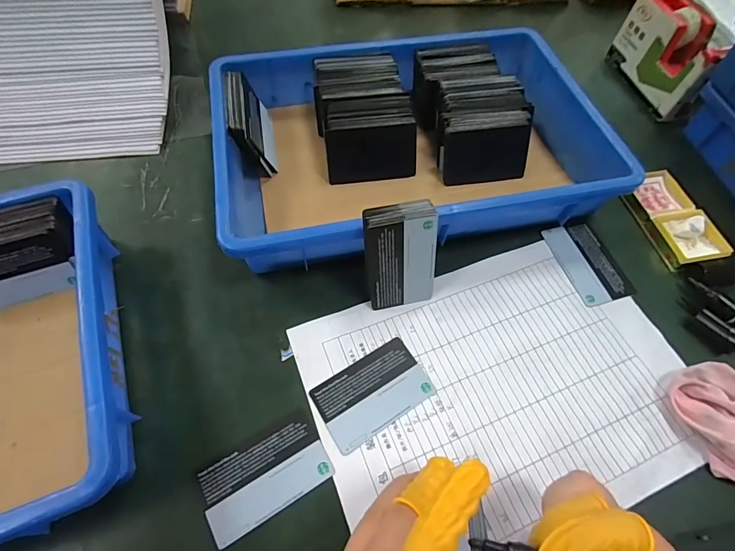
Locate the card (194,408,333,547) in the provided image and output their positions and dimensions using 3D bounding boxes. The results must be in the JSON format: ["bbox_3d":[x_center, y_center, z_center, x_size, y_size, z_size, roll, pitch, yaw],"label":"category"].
[{"bbox_3d":[-0.070,0.136,0.266,0.083,0.004,0.052,-28,66,-16],"label":"card"}]

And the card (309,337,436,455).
[{"bbox_3d":[0.005,0.088,0.296,0.084,0.004,0.053,-29,66,-16],"label":"card"}]

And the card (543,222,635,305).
[{"bbox_3d":[0.208,-0.014,0.364,0.050,0.004,0.084,-14,63,-9],"label":"card"}]

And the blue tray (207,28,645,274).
[{"bbox_3d":[0.039,-0.139,0.391,0.359,0.064,0.245,-11,62,-8],"label":"blue tray"}]

